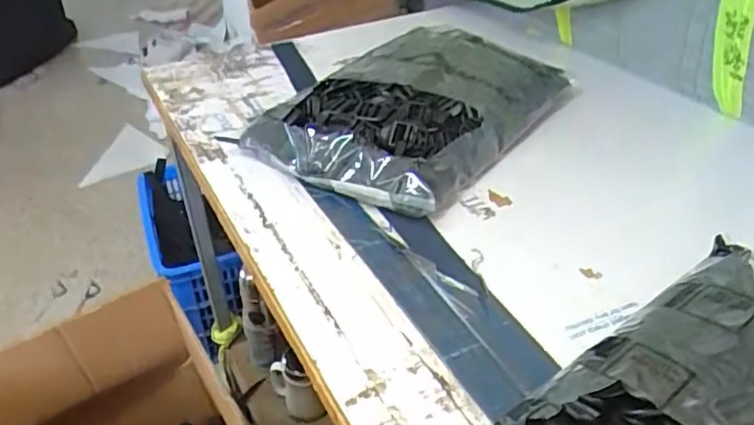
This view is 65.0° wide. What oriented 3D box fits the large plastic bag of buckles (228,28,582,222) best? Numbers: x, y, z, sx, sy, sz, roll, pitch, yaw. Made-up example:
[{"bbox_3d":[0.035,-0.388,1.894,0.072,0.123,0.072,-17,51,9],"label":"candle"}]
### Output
[{"bbox_3d":[0.048,-0.133,0.743,0.258,0.068,0.371,22,43,29],"label":"large plastic bag of buckles"}]

